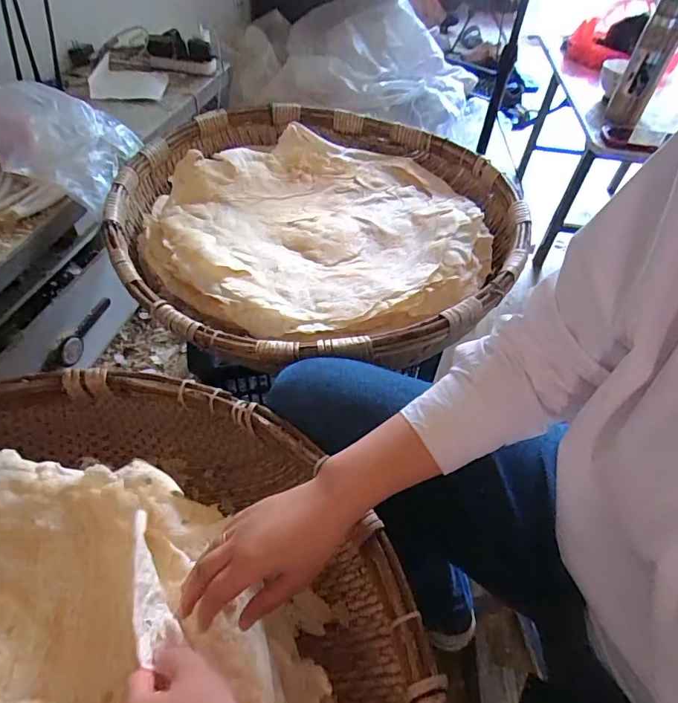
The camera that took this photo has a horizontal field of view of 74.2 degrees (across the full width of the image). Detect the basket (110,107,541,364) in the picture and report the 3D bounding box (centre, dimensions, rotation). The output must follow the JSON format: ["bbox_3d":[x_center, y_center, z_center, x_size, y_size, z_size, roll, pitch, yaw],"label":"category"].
[{"bbox_3d":[-0.025,-0.220,0.743,0.626,0.107,0.620,2,49,-2],"label":"basket"}]

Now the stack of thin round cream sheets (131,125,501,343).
[{"bbox_3d":[-0.033,-0.241,0.768,0.552,0.085,0.517,-13,51,-15],"label":"stack of thin round cream sheets"}]

